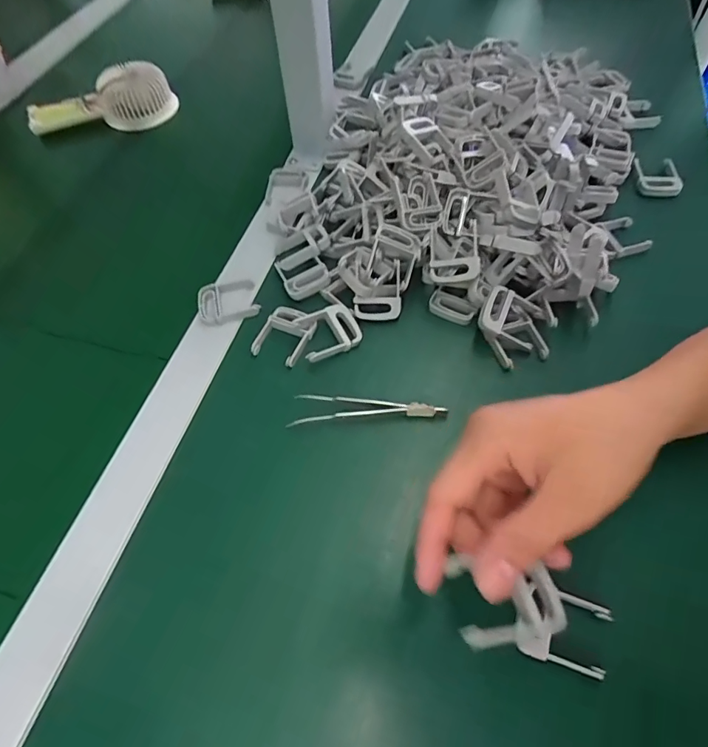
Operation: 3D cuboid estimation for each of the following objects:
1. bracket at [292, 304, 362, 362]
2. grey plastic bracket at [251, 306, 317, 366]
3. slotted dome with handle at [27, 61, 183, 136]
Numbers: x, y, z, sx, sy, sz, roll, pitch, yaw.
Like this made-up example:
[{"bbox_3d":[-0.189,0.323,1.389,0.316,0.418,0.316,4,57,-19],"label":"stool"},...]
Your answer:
[{"bbox_3d":[-0.021,-0.033,0.368,0.049,0.017,0.038,-27,61,-14],"label":"bracket"},{"bbox_3d":[-0.056,-0.034,0.373,0.040,0.013,0.048,19,61,13],"label":"grey plastic bracket"},{"bbox_3d":[-0.304,-0.321,0.567,0.163,0.076,0.052,-13,59,-6],"label":"slotted dome with handle"}]

